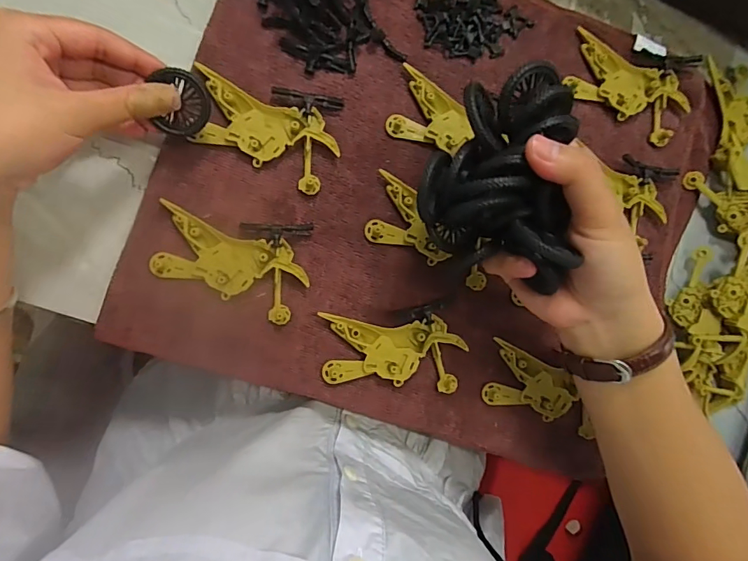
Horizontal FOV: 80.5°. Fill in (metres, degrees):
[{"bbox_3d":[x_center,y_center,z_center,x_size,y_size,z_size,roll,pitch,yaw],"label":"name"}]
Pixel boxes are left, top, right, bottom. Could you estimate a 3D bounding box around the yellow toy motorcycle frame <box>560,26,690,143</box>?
[{"bbox_3d":[0.197,-0.149,0.345,0.099,0.010,0.046,26,87,-8],"label":"yellow toy motorcycle frame"}]

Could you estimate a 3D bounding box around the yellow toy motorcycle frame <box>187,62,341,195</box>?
[{"bbox_3d":[-0.076,-0.102,0.302,0.099,0.009,0.050,24,87,-8],"label":"yellow toy motorcycle frame"}]

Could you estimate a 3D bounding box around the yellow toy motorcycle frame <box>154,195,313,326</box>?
[{"bbox_3d":[-0.096,-0.011,0.300,0.098,0.009,0.049,23,87,-8],"label":"yellow toy motorcycle frame"}]

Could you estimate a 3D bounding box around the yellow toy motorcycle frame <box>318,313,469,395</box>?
[{"bbox_3d":[0.014,0.051,0.317,0.097,0.007,0.050,6,90,-8],"label":"yellow toy motorcycle frame"}]

